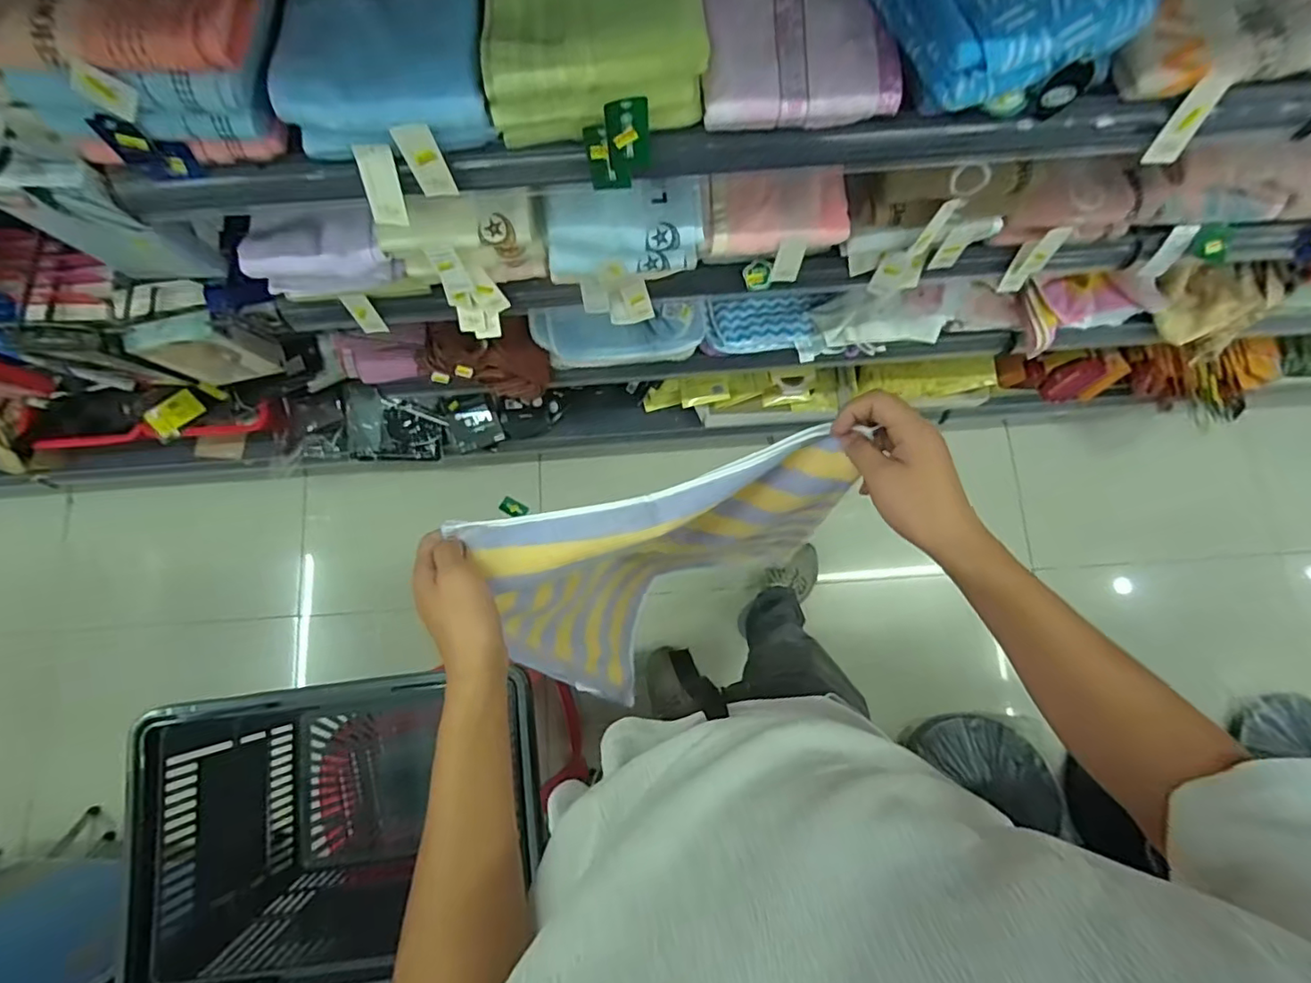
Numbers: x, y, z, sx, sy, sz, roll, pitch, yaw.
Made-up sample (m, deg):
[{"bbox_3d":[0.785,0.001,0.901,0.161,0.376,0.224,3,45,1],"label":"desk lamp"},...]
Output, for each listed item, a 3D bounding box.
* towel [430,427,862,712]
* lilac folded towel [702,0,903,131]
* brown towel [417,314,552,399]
[{"bbox_3d":[0.016,0.087,0.577,0.309,0.273,0.176,-21,79,-4],"label":"towel"},{"bbox_3d":[0.135,-0.438,0.548,0.178,0.034,0.170,-3,79,0],"label":"lilac folded towel"},{"bbox_3d":[-0.308,-0.233,1.039,0.215,0.155,0.102,-14,79,-2],"label":"brown towel"}]

